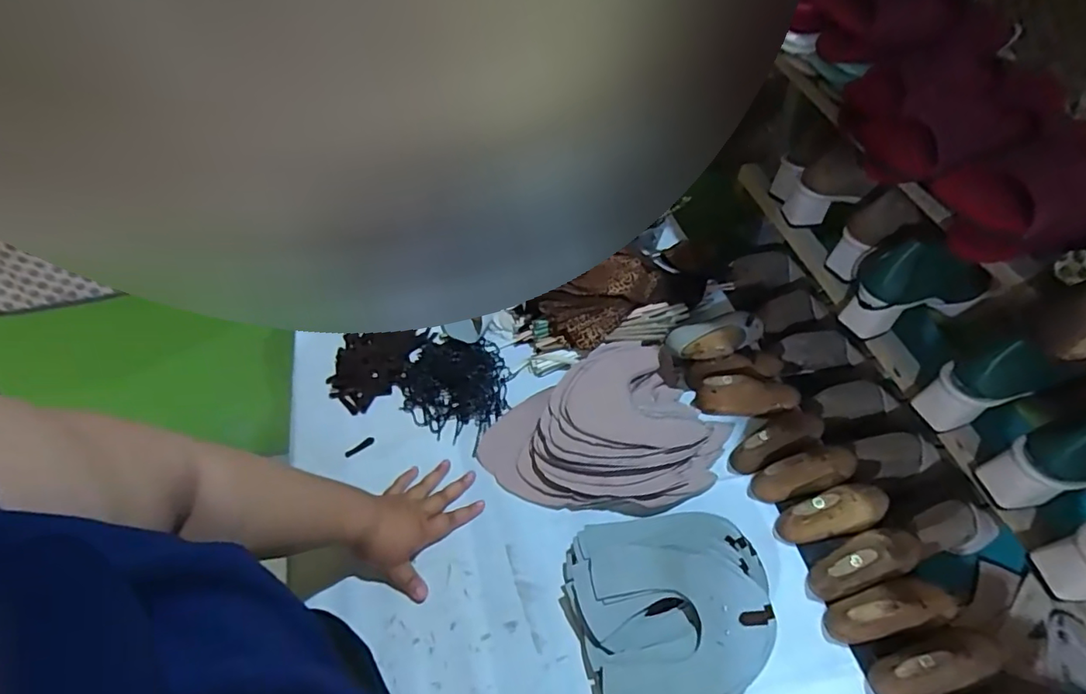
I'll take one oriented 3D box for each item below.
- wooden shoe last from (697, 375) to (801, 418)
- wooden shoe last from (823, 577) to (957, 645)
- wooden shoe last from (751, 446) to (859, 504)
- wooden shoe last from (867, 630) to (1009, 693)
[{"bbox_3d":[0.280,0.063,0.736,0.142,0.047,0.045,-4,50,2],"label":"wooden shoe last"},{"bbox_3d":[0.364,0.270,0.567,0.133,0.047,0.048,-13,50,-5],"label":"wooden shoe last"},{"bbox_3d":[0.327,0.147,0.664,0.140,0.051,0.052,-19,51,-10],"label":"wooden shoe last"},{"bbox_3d":[0.398,0.307,0.535,0.145,0.051,0.052,-13,50,-5],"label":"wooden shoe last"}]

